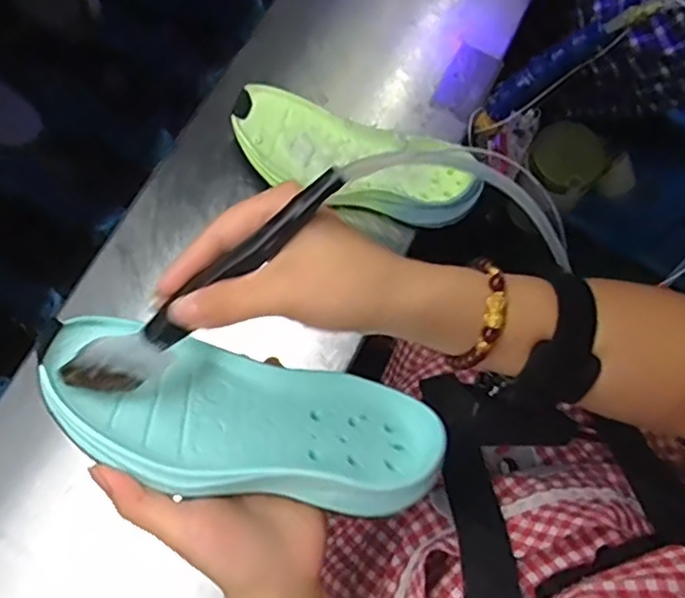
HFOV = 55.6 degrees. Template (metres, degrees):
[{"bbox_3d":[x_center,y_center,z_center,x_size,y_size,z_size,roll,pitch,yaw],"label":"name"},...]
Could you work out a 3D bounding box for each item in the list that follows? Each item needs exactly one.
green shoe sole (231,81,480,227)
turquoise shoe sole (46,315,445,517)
[{"bbox_3d":[0.012,-0.122,0.588,0.223,0.042,0.091,16,68,4],"label":"green shoe sole"},{"bbox_3d":[-0.051,0.059,0.356,0.206,0.035,0.088,13,48,-14],"label":"turquoise shoe sole"}]

